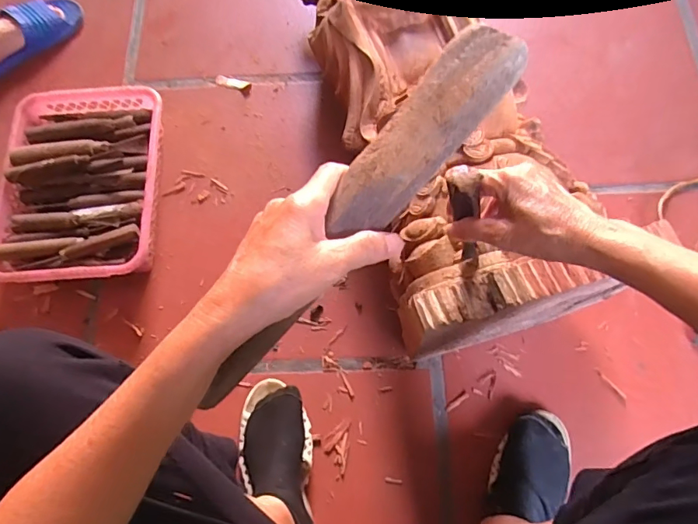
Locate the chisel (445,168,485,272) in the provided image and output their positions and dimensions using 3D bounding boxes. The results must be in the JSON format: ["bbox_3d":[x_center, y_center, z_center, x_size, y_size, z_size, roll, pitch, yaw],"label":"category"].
[{"bbox_3d":[0.113,-0.033,0.448,0.022,0.150,0.019,17,72,22],"label":"chisel"}]

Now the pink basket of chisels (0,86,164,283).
[{"bbox_3d":[-0.415,-0.120,0.748,0.239,0.092,0.327,-5,72,0],"label":"pink basket of chisels"}]

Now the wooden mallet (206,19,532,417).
[{"bbox_3d":[0.003,-0.030,0.325,0.048,0.028,0.318,39,92,14],"label":"wooden mallet"}]

